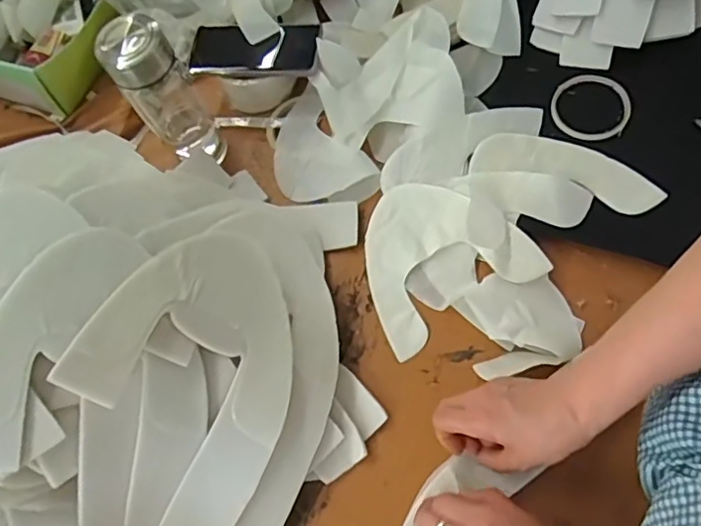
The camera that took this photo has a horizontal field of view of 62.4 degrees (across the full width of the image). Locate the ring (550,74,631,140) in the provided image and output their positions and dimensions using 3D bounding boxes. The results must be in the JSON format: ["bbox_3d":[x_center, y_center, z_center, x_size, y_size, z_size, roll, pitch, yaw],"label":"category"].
[{"bbox_3d":[0.273,-0.179,0.655,0.084,0.009,0.088,-3,67,7],"label":"ring"}]

